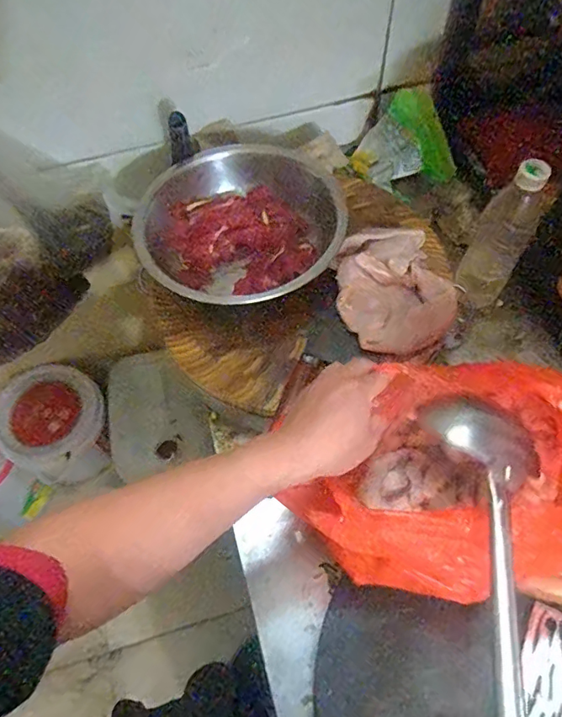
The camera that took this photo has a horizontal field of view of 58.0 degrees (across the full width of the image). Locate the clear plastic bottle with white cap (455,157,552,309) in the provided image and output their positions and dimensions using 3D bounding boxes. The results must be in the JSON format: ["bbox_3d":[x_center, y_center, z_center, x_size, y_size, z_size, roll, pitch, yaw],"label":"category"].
[{"bbox_3d":[0.284,-0.158,0.637,0.066,0.211,0.076,39,70,20],"label":"clear plastic bottle with white cap"}]

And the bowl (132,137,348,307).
[{"bbox_3d":[-0.047,-0.171,0.655,0.234,0.073,0.248,-1,62,2],"label":"bowl"}]

